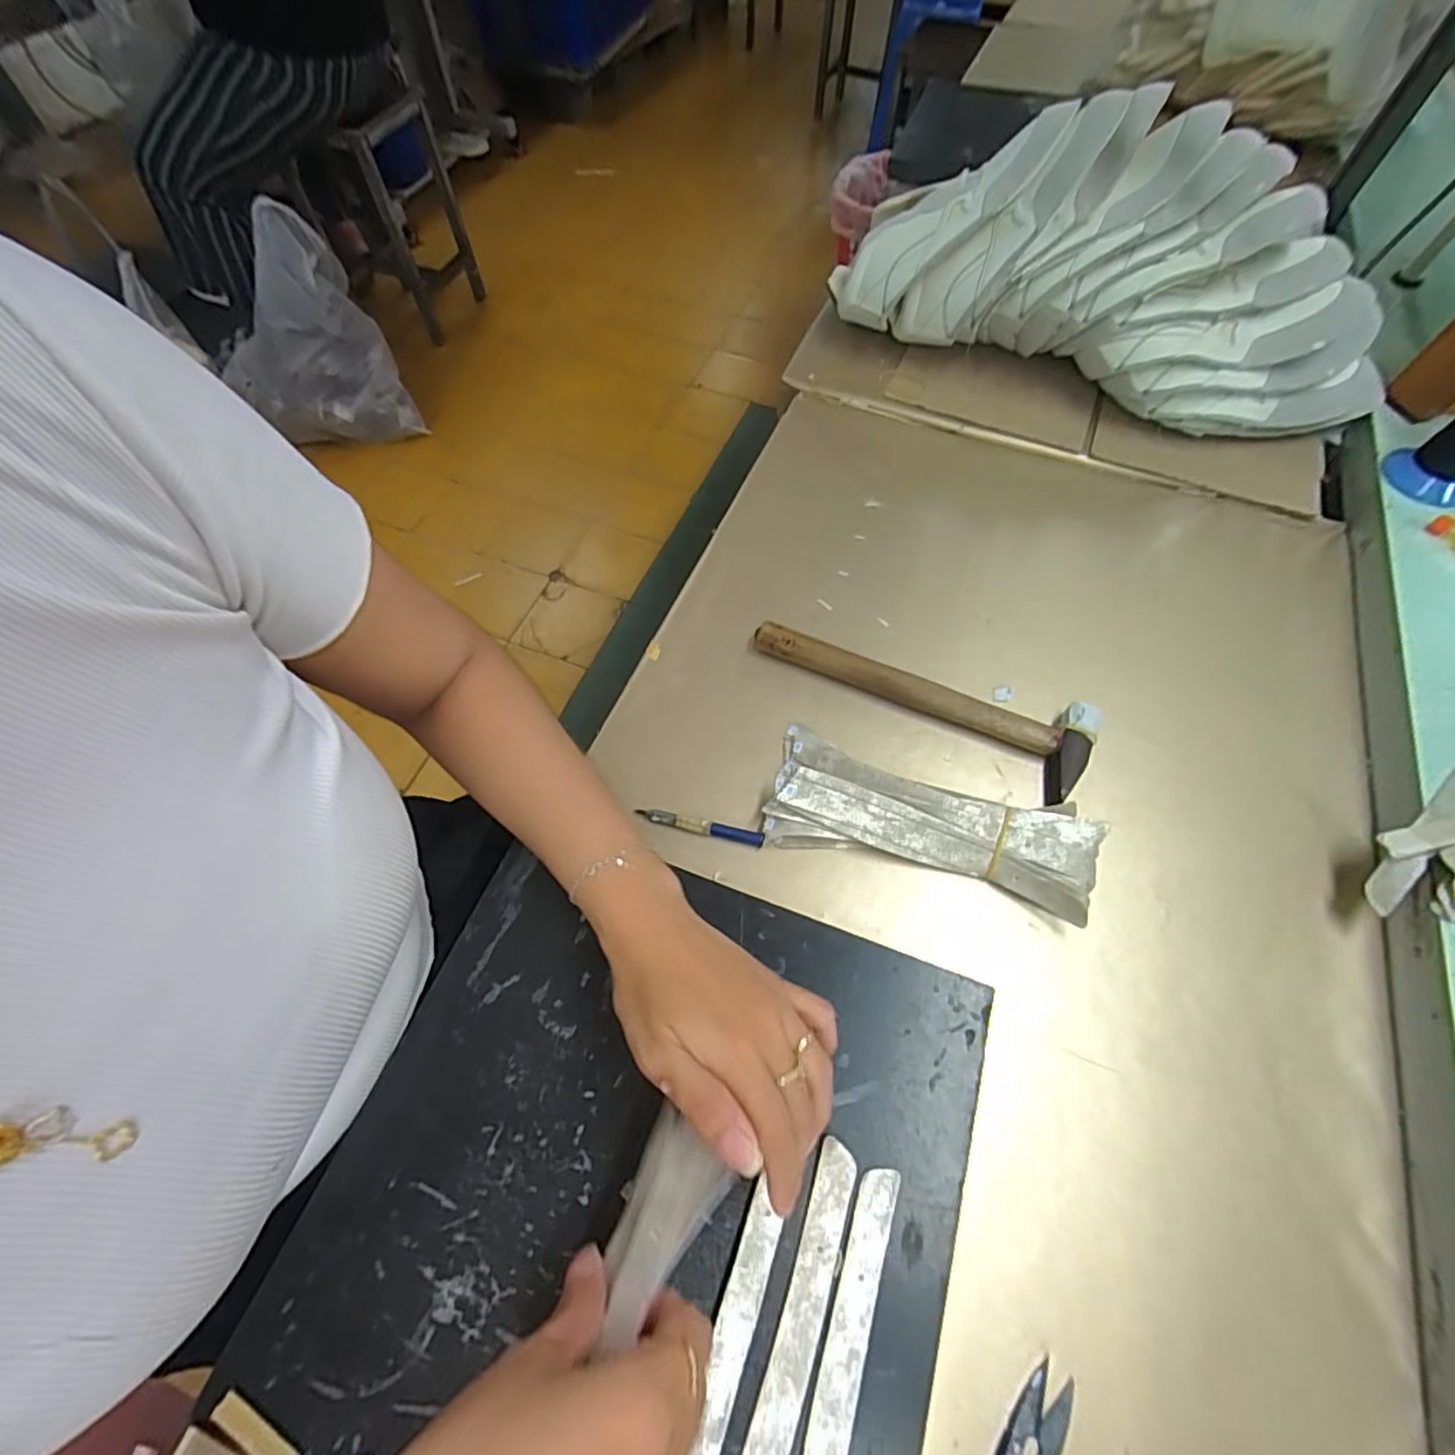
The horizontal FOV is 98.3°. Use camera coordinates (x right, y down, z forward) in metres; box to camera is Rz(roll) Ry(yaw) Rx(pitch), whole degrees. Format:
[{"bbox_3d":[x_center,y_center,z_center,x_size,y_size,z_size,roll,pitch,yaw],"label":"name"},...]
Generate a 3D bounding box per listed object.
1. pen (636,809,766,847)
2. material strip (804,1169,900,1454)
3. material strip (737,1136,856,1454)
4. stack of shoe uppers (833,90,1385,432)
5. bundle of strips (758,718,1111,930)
[{"bbox_3d":[-0.018,0.067,0.427,0.086,0.009,0.009,11,62,7],"label":"pen"},{"bbox_3d":[0.044,0.306,0.271,0.019,0.005,0.199,17,62,10],"label":"material strip"},{"bbox_3d":[0.021,0.295,0.277,0.023,0.005,0.197,20,63,11],"label":"material strip"},{"bbox_3d":[0.358,-0.413,0.585,0.497,0.192,0.141,21,63,11],"label":"stack of shoe uppers"},{"bbox_3d":[0.133,0.060,0.418,0.207,0.032,0.080,15,62,8],"label":"bundle of strips"}]

